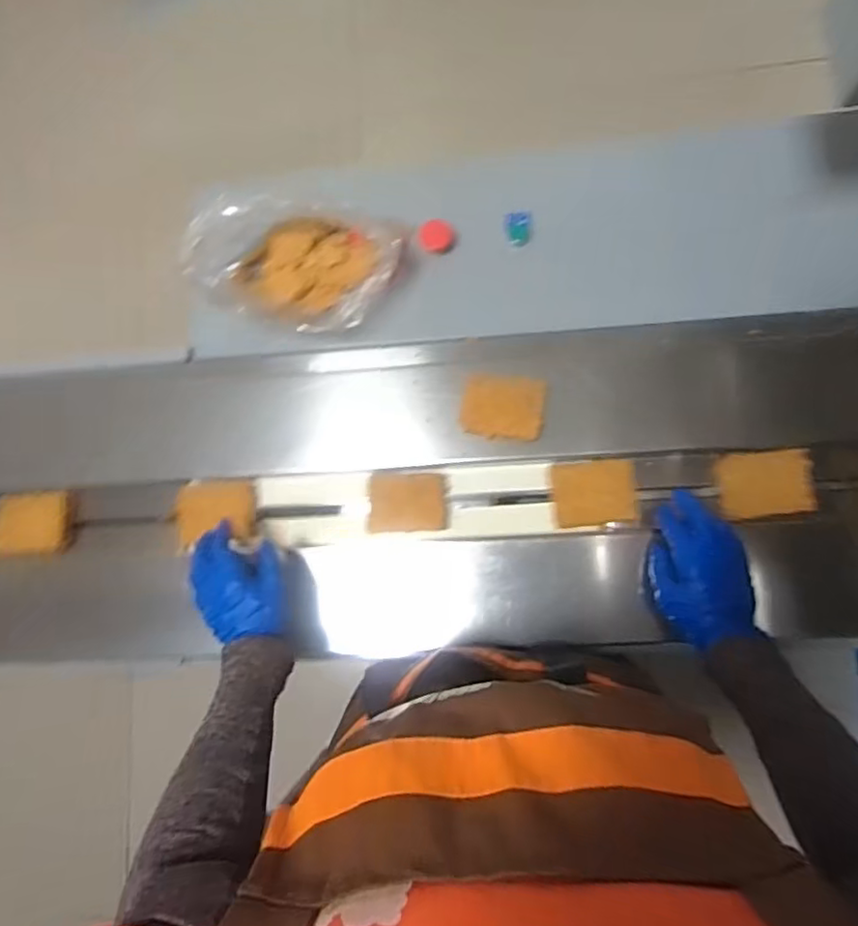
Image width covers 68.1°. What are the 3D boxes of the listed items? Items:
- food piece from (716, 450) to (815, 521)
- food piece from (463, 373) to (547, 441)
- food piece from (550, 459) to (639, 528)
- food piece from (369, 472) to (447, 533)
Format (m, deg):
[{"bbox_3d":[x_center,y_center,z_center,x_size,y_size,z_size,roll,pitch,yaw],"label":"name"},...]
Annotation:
[{"bbox_3d":[0.364,0.023,0.688,0.090,0.009,0.070,-9,88,33],"label":"food piece"},{"bbox_3d":[0.081,-0.061,0.694,0.087,0.011,0.067,6,102,17],"label":"food piece"},{"bbox_3d":[0.183,0.033,0.703,0.088,0.009,0.070,-6,90,16],"label":"food piece"},{"bbox_3d":[-0.024,0.046,0.737,0.087,0.014,0.066,1,82,6],"label":"food piece"}]

